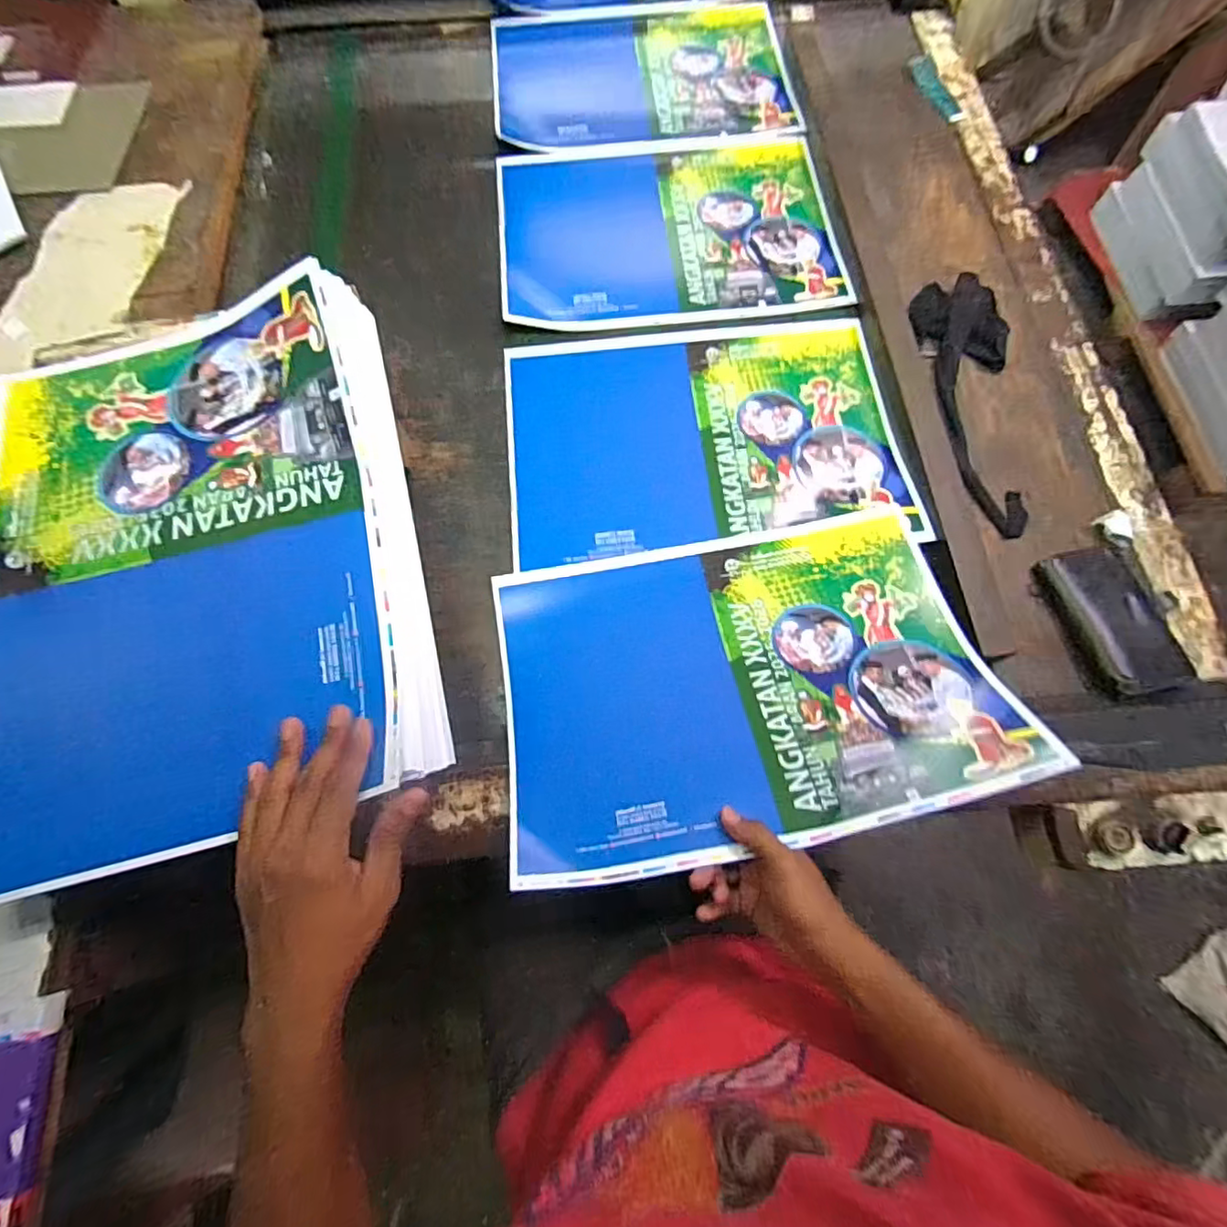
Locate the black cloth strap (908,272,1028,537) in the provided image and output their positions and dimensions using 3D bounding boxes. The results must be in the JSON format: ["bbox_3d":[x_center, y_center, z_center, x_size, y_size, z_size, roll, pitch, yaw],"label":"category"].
[{"bbox_3d":[0.422,-0.259,0.690,0.105,0.026,0.349,2,71,2],"label":"black cloth strap"}]

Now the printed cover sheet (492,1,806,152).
[{"bbox_3d":[0.042,-0.835,0.906,0.441,0.007,0.317,-5,71,-1],"label":"printed cover sheet"}]

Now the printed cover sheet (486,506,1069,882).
[{"bbox_3d":[0.116,0.058,0.560,0.443,0.046,0.311,-12,55,1],"label":"printed cover sheet"}]

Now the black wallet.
[{"bbox_3d":[0.505,0.006,0.598,0.090,0.024,0.150,-14,71,-4],"label":"black wallet"}]

